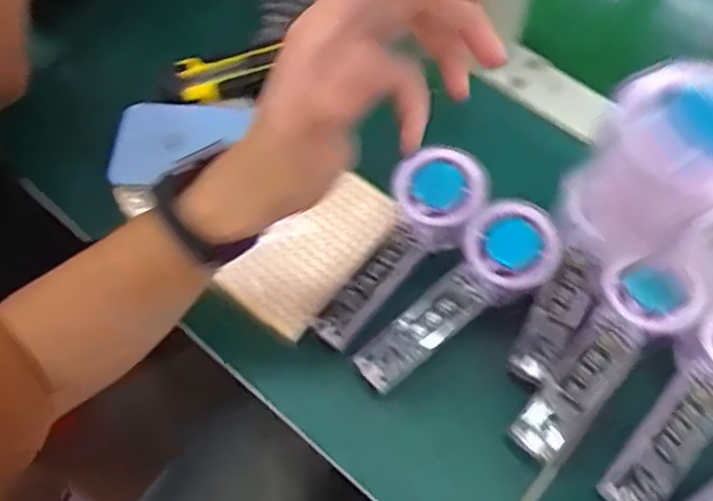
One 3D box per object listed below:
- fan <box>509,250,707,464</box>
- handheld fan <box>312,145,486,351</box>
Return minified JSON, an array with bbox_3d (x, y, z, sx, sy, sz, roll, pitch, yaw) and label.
[{"bbox_3d":[0.149,0.063,0.404,0.048,0.032,0.143,39,93,17],"label":"fan"},{"bbox_3d":[0.030,0.001,0.446,0.054,0.041,0.148,37,88,16],"label":"handheld fan"}]

